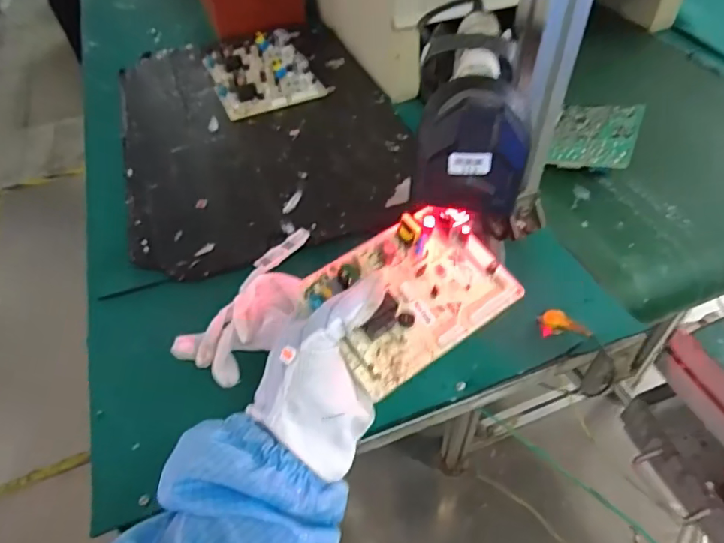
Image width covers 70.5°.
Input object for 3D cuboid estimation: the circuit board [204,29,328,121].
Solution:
[{"bbox_3d":[-0.148,-0.299,0.765,0.142,0.020,0.194,-19,50,-12],"label":"circuit board"}]

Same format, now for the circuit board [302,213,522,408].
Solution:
[{"bbox_3d":[0.037,0.012,0.365,0.135,0.022,0.098,-31,70,-19],"label":"circuit board"}]

